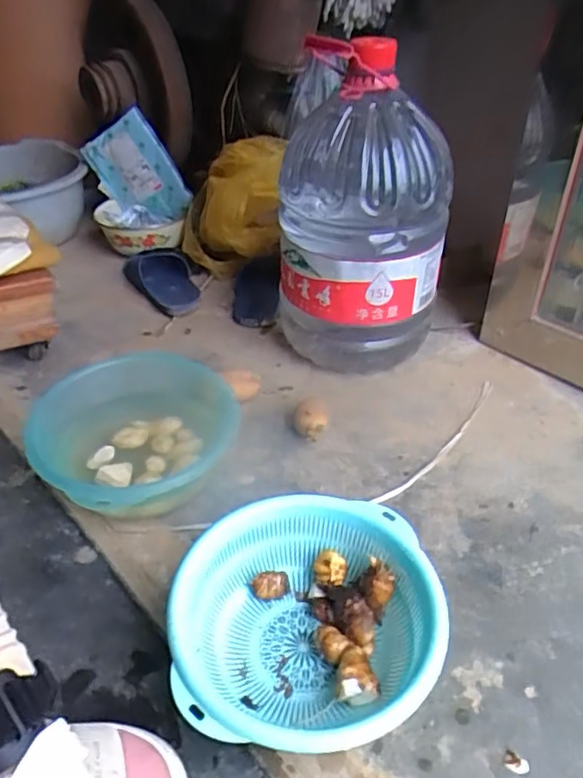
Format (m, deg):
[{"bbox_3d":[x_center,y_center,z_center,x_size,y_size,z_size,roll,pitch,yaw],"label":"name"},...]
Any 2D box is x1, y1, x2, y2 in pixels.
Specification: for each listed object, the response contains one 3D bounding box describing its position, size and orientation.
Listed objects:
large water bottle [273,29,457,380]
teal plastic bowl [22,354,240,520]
[{"bbox_3d":[0.101,-0.263,0.882,0.230,0.408,0.280,3,39,2],"label":"large water bottle"},{"bbox_3d":[-0.186,0.064,0.716,0.214,0.091,0.243,10,40,10],"label":"teal plastic bowl"}]

